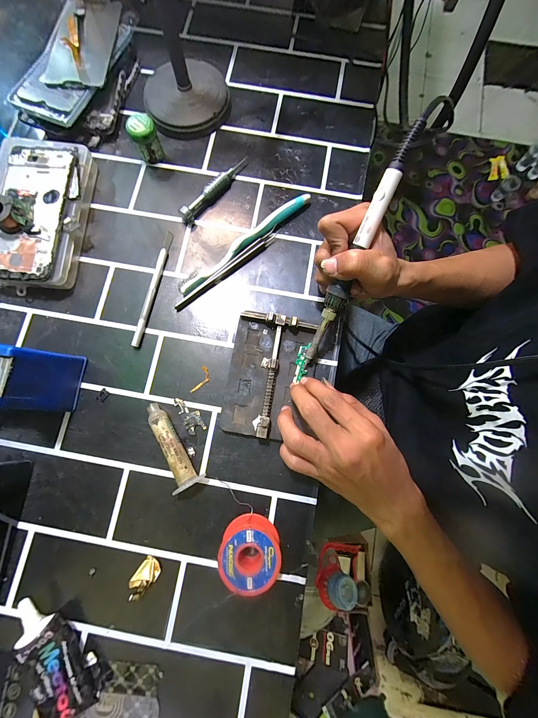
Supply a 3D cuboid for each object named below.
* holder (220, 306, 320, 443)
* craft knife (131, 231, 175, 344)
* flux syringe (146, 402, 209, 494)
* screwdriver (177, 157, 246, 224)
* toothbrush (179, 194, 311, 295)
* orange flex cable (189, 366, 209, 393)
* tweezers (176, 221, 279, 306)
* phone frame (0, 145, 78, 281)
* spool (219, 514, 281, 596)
[{"bbox_3d":[0.001,0.016,0.269,0.085,0.017,0.124,10,80,3],"label":"holder"},{"bbox_3d":[-0.130,-0.081,0.296,0.009,0.009,0.139,11,80,3],"label":"craft knife"},{"bbox_3d":[-0.092,0.084,0.258,0.025,0.021,0.090,-25,80,-3],"label":"flux syringe"},{"bbox_3d":[-0.063,-0.204,0.314,0.014,0.018,0.111,40,83,8],"label":"screwdriver"},{"bbox_3d":[-0.027,-0.135,0.303,0.184,0.013,0.018,-40,81,-6],"label":"toothbrush"},{"bbox_3d":[-0.072,0.023,0.279,0.013,0.004,0.031,24,81,5],"label":"orange flex cable"},{"bbox_3d":[-0.045,-0.104,0.300,0.147,0.008,0.010,-41,81,-6],"label":"tweezers"},{"bbox_3d":[-0.257,-0.162,0.283,0.069,0.004,0.158,5,82,2],"label":"phone frame"},{"bbox_3d":[-0.017,0.175,0.238,0.052,0.028,0.051,18,80,4],"label":"spool"}]

